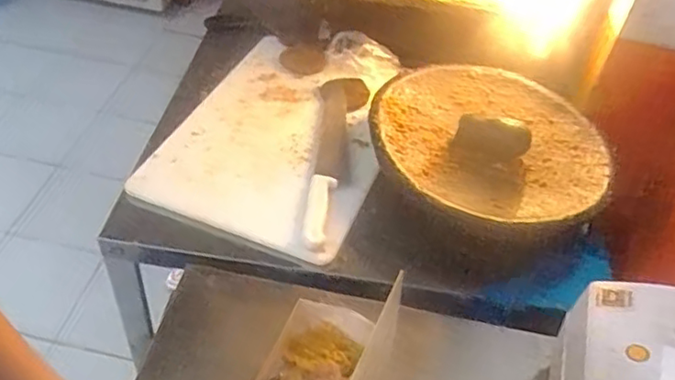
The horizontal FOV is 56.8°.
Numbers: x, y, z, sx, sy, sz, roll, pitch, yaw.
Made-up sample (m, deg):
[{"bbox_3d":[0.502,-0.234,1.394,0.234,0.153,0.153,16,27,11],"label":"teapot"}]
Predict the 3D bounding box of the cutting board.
[{"bbox_3d":[-0.076,-0.082,0.942,0.296,0.024,0.402,17,45,12],"label":"cutting board"}]

